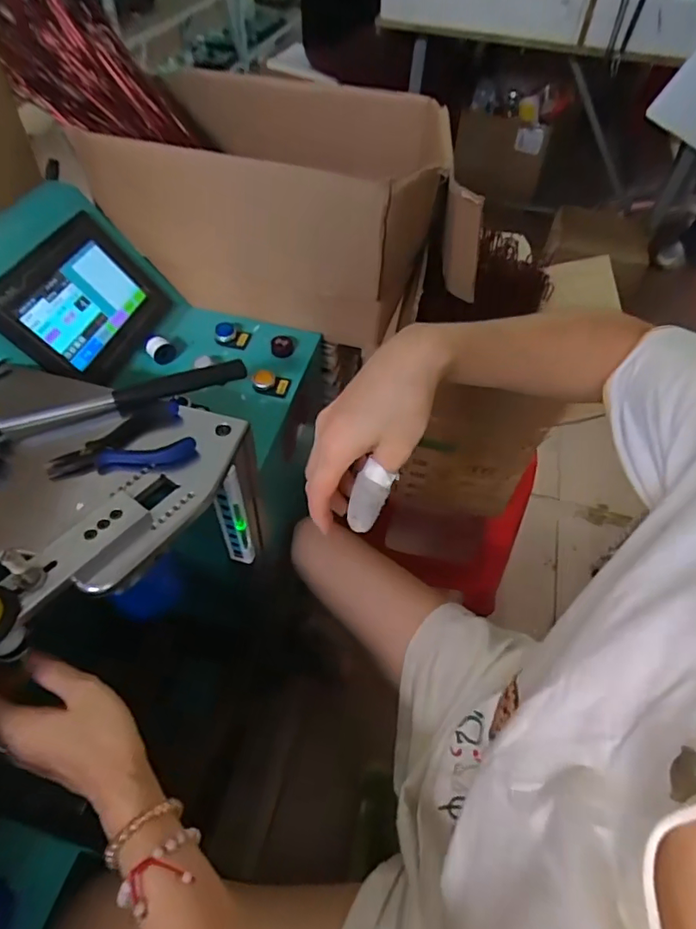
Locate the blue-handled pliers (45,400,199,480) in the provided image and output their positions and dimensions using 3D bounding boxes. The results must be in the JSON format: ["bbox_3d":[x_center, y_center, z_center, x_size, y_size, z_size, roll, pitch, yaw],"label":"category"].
[{"bbox_3d":[-0.208,-0.019,0.480,0.121,0.015,0.079,-23,57,-19],"label":"blue-handled pliers"}]

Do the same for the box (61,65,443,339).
[{"bbox_3d":[-0.089,-0.358,0.735,0.409,0.226,0.313,15,53,8],"label":"box"}]

